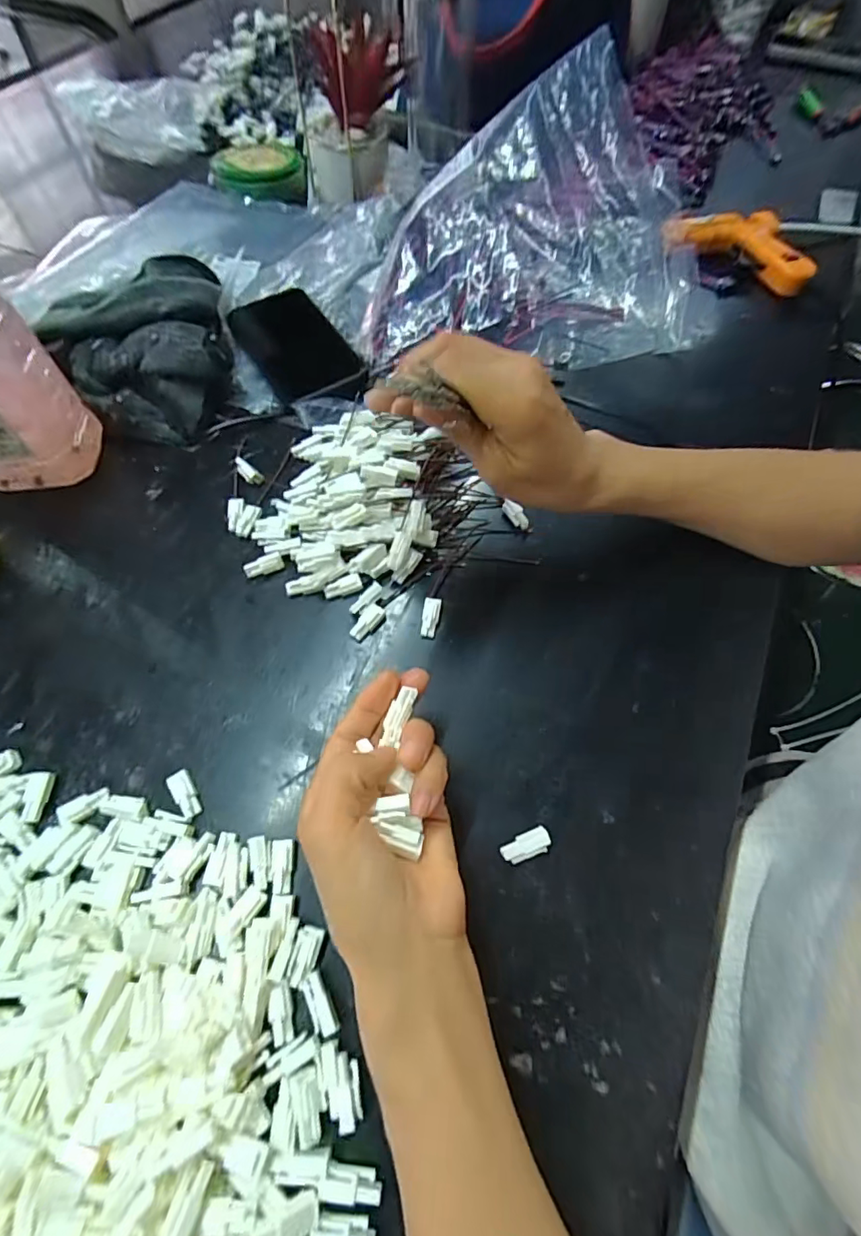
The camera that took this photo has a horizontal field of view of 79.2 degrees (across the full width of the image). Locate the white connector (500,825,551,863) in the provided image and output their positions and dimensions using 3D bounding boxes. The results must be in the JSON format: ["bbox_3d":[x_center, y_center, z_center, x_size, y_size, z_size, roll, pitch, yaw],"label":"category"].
[{"bbox_3d":[0.049,0.117,0.269,0.026,0.008,0.012,-19,64,-9],"label":"white connector"}]

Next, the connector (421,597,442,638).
[{"bbox_3d":[0.000,0.000,0.335,0.011,0.009,0.025,6,62,4],"label":"connector"}]

